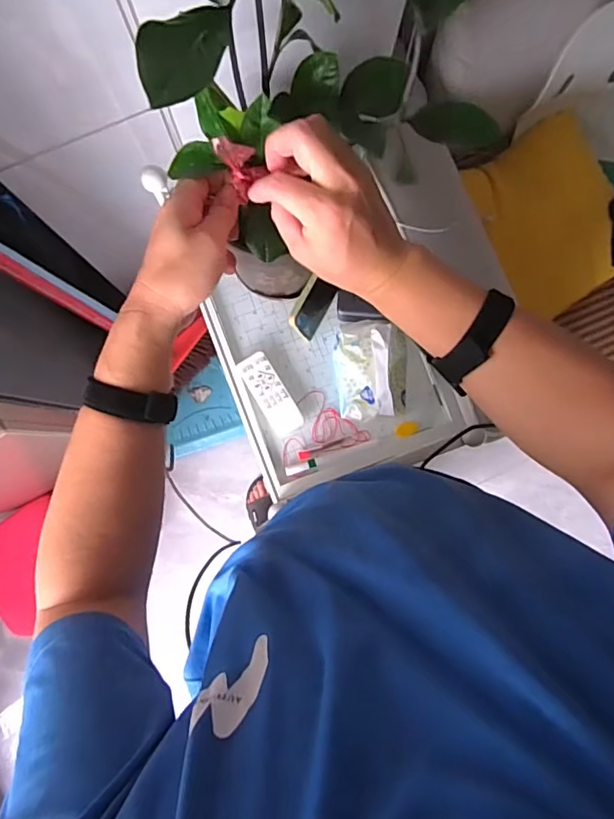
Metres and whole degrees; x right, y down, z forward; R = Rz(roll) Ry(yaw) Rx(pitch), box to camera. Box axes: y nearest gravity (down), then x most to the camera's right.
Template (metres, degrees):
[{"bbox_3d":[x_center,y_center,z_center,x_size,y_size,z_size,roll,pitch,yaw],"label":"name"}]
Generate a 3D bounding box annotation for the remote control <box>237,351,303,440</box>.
[{"bbox_3d":[-0.051,-0.022,0.717,0.044,0.012,0.121,-30,87,-4],"label":"remote control"}]

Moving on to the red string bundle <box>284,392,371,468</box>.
[{"bbox_3d":[0.018,0.018,0.728,0.126,0.025,0.088,-16,87,-3],"label":"red string bundle"}]

